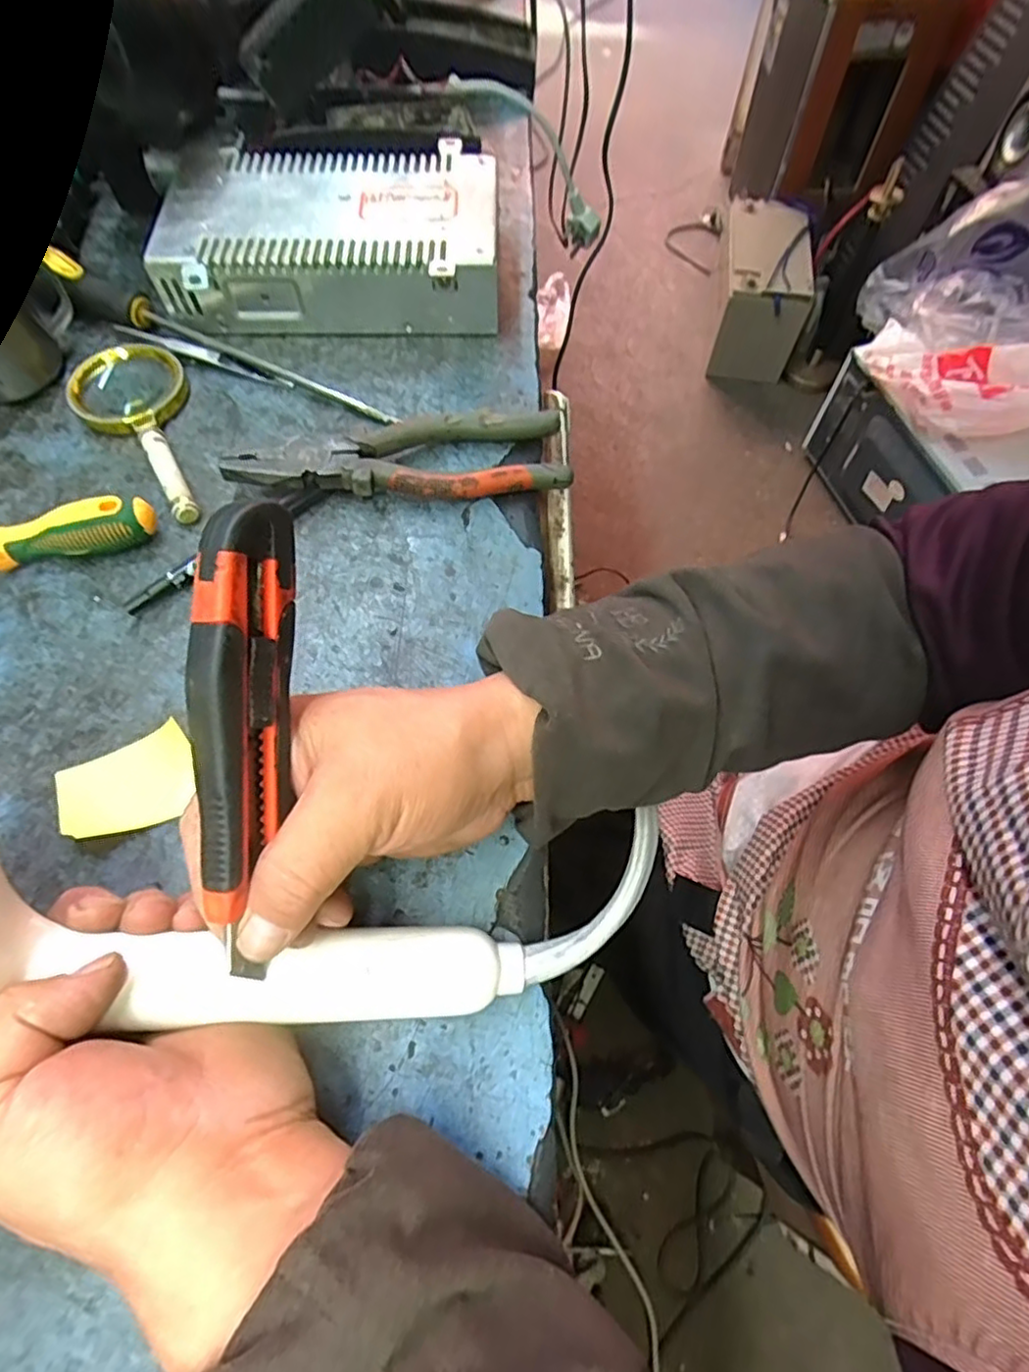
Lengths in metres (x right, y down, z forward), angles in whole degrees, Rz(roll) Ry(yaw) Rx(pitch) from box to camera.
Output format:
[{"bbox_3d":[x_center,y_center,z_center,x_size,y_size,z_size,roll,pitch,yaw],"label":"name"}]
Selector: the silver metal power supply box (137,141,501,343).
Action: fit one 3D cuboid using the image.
[{"bbox_3d":[-0.117,-0.300,0.442,0.208,0.052,0.129,1,66,-2],"label":"silver metal power supply box"}]

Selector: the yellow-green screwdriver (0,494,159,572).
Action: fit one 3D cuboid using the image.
[{"bbox_3d":[-0.271,-0.075,0.349,0.154,0.031,0.022,-9,66,-6],"label":"yellow-green screwdriver"}]

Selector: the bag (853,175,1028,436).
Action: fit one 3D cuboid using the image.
[{"bbox_3d":[0.850,-0.629,1.124,0.410,0.260,0.503,0,66,-2],"label":"bag"}]

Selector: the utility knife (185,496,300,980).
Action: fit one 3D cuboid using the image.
[{"bbox_3d":[-0.093,0.017,0.224,0.023,0.036,0.159,2,90,-1],"label":"utility knife"}]

